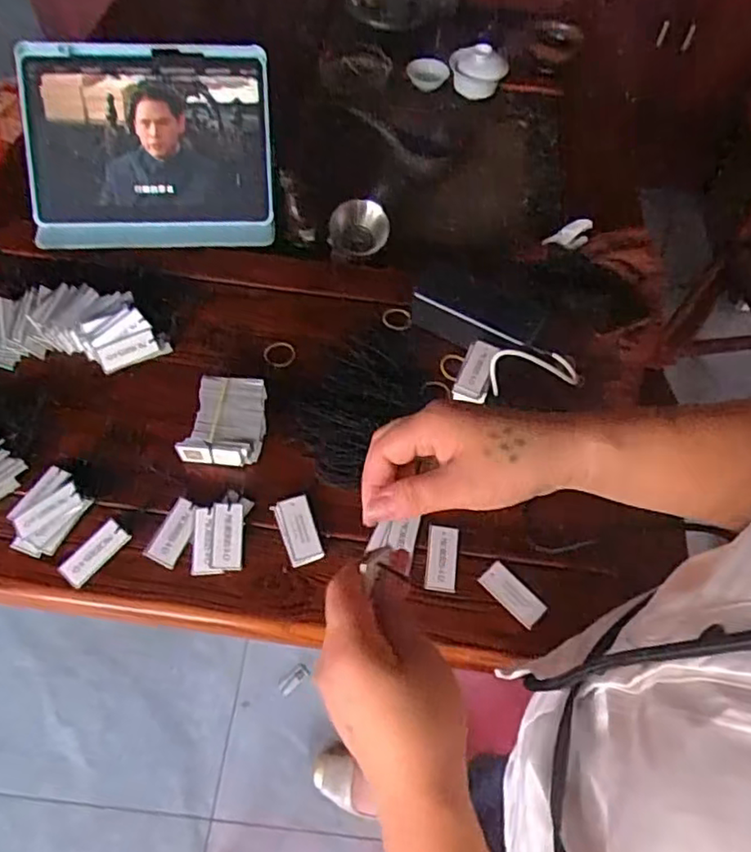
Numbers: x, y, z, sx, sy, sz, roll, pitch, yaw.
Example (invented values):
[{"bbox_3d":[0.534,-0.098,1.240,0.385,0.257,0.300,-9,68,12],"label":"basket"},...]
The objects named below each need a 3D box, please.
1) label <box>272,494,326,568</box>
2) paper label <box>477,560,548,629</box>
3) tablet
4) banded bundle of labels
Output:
[{"bbox_3d":[-0.067,0.089,0.550,0.032,0.005,0.061,-27,66,-2],"label":"label"},{"bbox_3d":[0.115,0.141,0.531,0.025,0.004,0.057,-43,70,-12],"label":"paper label"},{"bbox_3d":[-0.256,-0.316,0.721,0.266,0.012,0.217,-4,99,-7],"label":"tablet"},{"bbox_3d":[-0.138,-0.003,0.596,0.070,0.033,0.081,6,58,0],"label":"banded bundle of labels"}]

